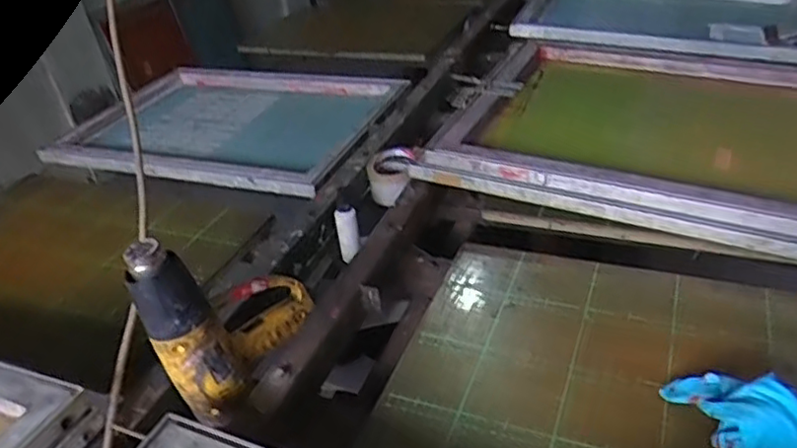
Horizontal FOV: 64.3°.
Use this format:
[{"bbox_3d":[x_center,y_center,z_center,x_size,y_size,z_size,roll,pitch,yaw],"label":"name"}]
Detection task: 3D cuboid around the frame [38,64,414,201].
[{"bbox_3d":[-0.364,-0.233,1.355,0.655,0.034,0.479,7,36,21],"label":"frame"}]

